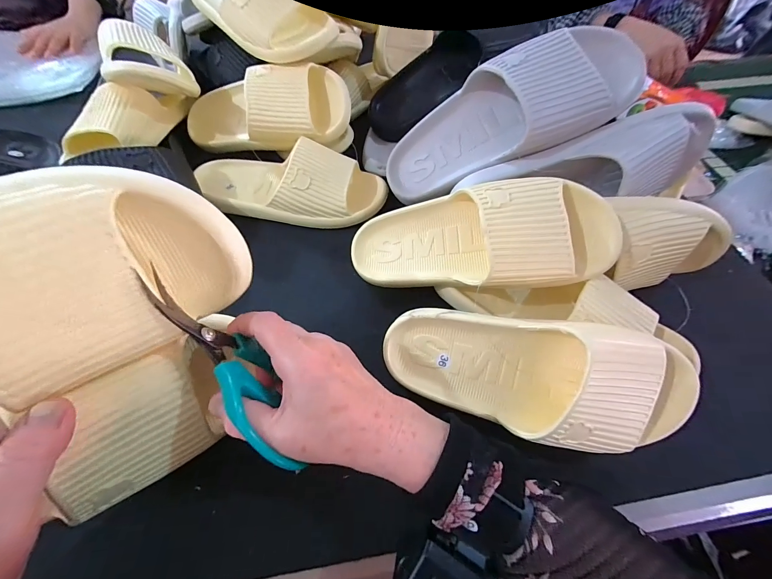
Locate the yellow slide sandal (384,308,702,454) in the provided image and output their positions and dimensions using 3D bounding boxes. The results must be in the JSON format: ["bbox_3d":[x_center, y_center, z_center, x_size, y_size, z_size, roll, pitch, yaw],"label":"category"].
[{"bbox_3d":[0.119,0.069,0.263,0.244,0.078,0.095,11,96,9],"label":"yellow slide sandal"}]

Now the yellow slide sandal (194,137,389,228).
[{"bbox_3d":[-0.125,-0.137,0.411,0.249,0.061,0.104,3,57,0],"label":"yellow slide sandal"}]

